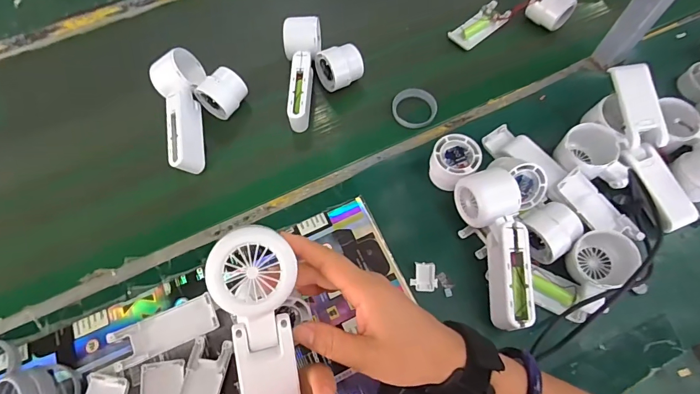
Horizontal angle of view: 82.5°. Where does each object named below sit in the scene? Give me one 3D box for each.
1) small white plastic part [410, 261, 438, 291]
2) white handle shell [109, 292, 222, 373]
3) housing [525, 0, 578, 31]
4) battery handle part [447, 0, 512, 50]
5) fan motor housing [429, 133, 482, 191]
[{"bbox_3d":[0.083,0.089,0.445,0.030,0.011,0.030,5,66,2],"label":"small white plastic part"},{"bbox_3d":[-0.192,0.139,0.415,0.102,0.012,0.041,-24,68,-11],"label":"white handle shell"},{"bbox_3d":[0.301,-0.284,0.601,0.054,0.043,0.045,38,71,15],"label":"housing"},{"bbox_3d":[0.202,-0.266,0.618,0.103,0.012,0.043,-37,71,-16],"label":"battery handle part"},{"bbox_3d":[0.122,-0.039,0.478,0.055,0.049,0.052,0,66,0],"label":"fan motor housing"}]

